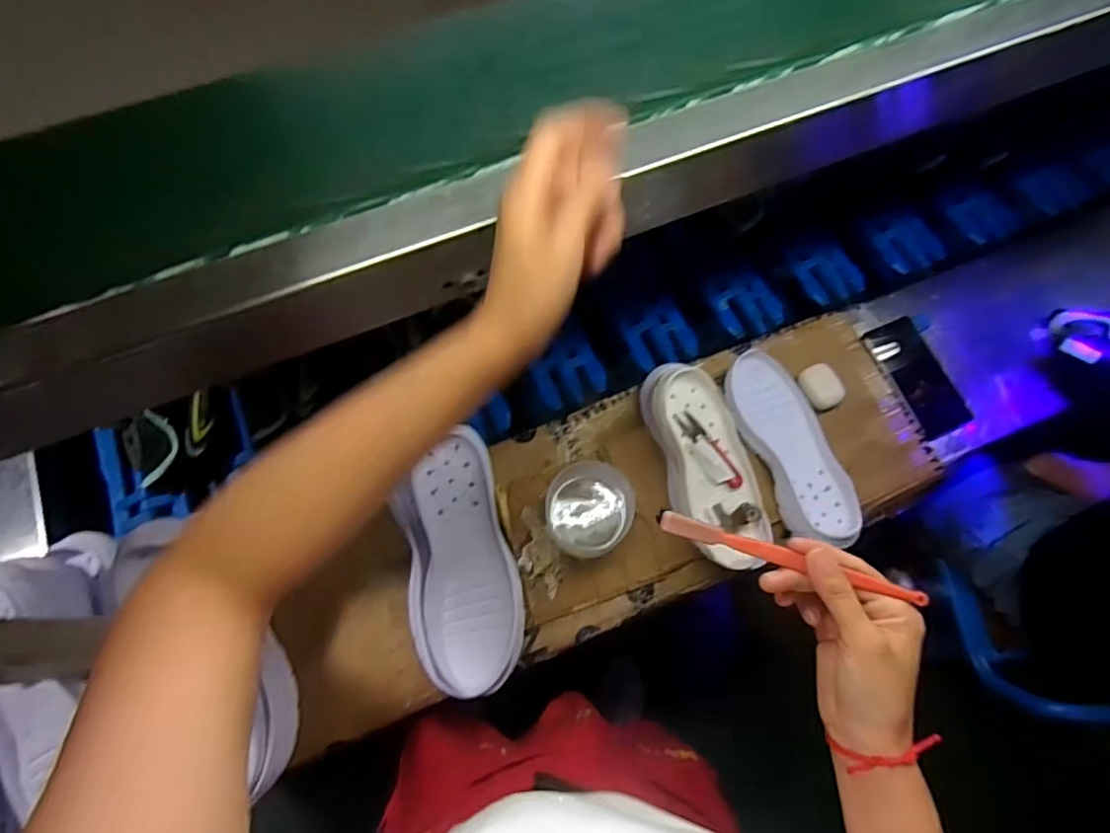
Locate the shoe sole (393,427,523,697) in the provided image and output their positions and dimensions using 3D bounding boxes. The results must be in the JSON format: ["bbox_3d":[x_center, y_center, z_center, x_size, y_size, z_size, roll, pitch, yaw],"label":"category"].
[{"bbox_3d":[-0.100,0.154,0.609,0.115,0.032,0.258,-7,86,-5],"label":"shoe sole"}]

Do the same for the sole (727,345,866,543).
[{"bbox_3d":[0.287,0.036,0.706,0.096,0.045,0.250,-19,73,-9],"label":"sole"}]

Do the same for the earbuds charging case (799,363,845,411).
[{"bbox_3d":[0.345,-0.038,0.747,0.050,0.016,0.056,-18,73,-8],"label":"earbuds charging case"}]

